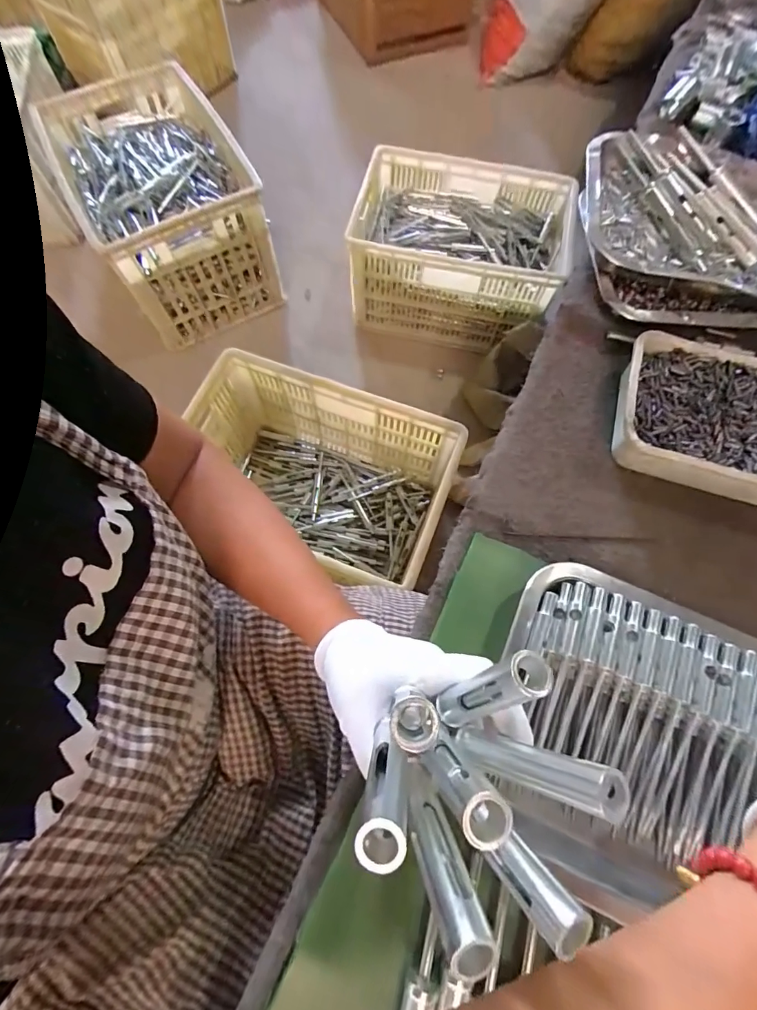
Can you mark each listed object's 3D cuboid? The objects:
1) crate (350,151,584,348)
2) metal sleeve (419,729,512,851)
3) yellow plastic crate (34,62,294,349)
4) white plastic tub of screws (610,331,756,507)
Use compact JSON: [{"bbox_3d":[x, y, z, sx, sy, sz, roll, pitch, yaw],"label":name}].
[{"bbox_3d":[0.195,-0.608,1.062,0.469,0.246,0.339,14,70,5],"label":"crate"},{"bbox_3d":[0.035,0.121,0.188,0.018,0.081,0.019,-6,75,-5],"label":"metal sleeve"},{"bbox_3d":[-0.494,-0.701,1.036,0.349,0.289,0.491,-27,72,-10],"label":"yellow plastic crate"},{"bbox_3d":[0.301,-0.073,0.381,0.184,0.039,0.128,19,70,6],"label":"white plastic tub of screws"}]

